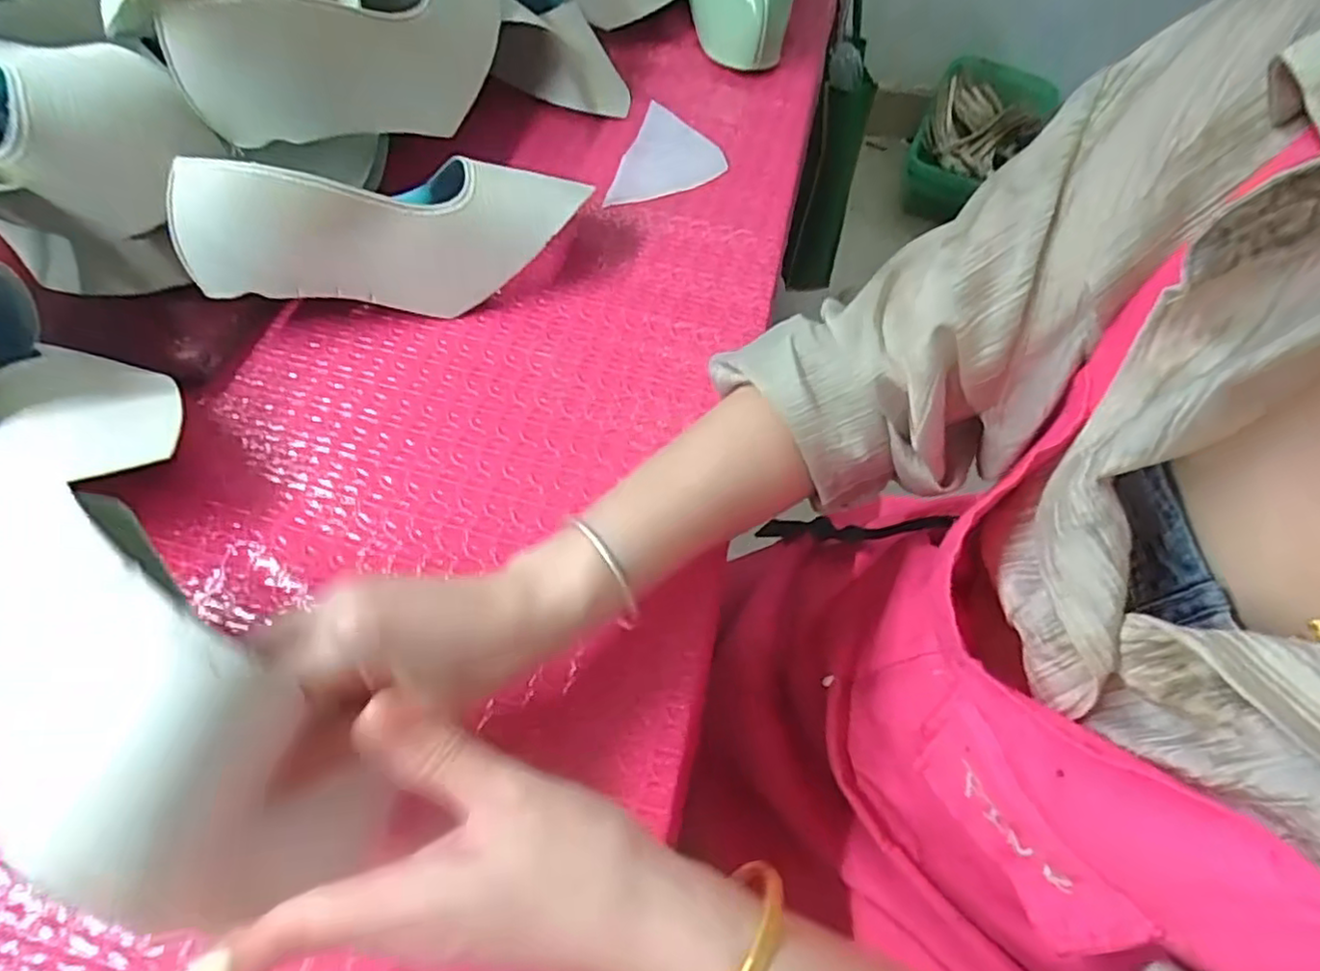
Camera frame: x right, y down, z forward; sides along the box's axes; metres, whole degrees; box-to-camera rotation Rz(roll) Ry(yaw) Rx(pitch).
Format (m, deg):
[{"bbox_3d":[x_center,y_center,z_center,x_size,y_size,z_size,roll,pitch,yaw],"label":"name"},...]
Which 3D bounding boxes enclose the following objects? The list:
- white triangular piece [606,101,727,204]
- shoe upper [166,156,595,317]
[{"bbox_3d":[0.012,-0.269,0.536,0.080,0.008,0.129,10,59,5],"label":"white triangular piece"},{"bbox_3d":[-0.165,-0.167,0.423,0.245,0.094,0.083,-17,61,-11],"label":"shoe upper"}]

